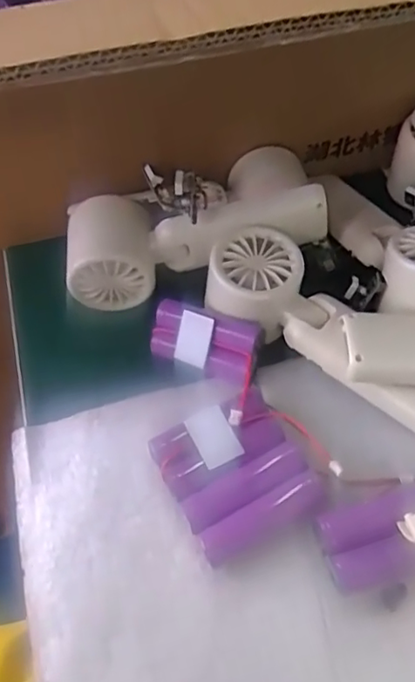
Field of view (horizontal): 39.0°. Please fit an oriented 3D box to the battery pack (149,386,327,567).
[{"bbox_3d":[0.015,0.066,0.298,0.065,0.024,0.072,-26,56,-14],"label":"battery pack"}]

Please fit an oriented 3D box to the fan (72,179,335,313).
[{"bbox_3d":[-0.008,-0.068,0.376,0.160,0.058,0.055,-5,54,0],"label":"fan"}]

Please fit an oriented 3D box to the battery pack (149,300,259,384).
[{"bbox_3d":[-0.004,0.001,0.344,0.065,0.036,0.014,22,19,25],"label":"battery pack"}]

